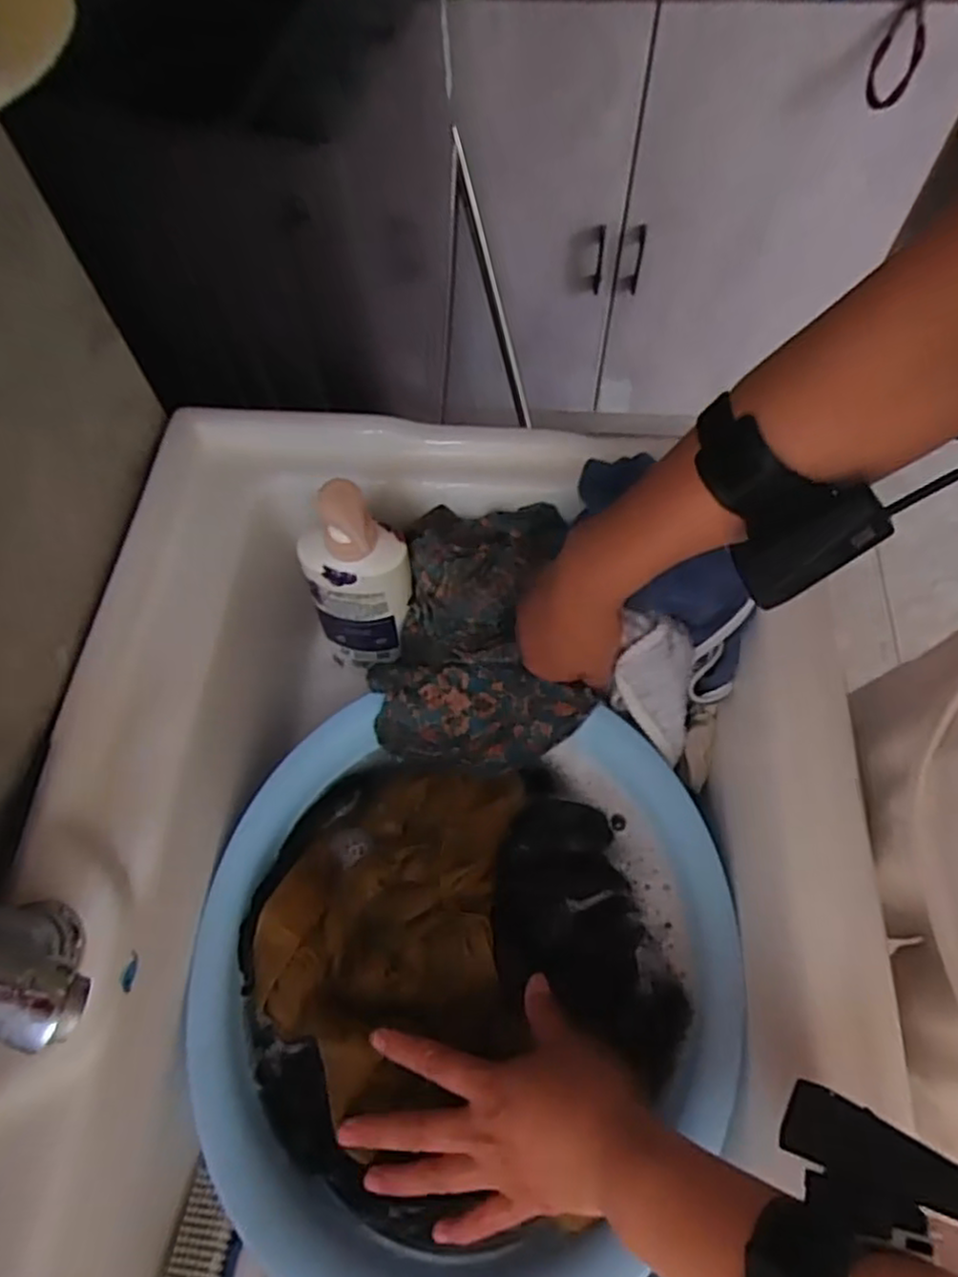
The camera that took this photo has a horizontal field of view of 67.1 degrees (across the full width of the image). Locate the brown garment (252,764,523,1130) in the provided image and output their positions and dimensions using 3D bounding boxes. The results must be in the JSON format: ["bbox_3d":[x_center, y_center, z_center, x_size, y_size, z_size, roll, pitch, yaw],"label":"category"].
[{"bbox_3d":[-0.062,0.191,0.496,0.168,0.038,0.212,3,64,3],"label":"brown garment"}]

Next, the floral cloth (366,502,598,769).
[{"bbox_3d":[-0.001,-0.007,0.557,0.147,0.088,0.189,3,64,3],"label":"floral cloth"}]

